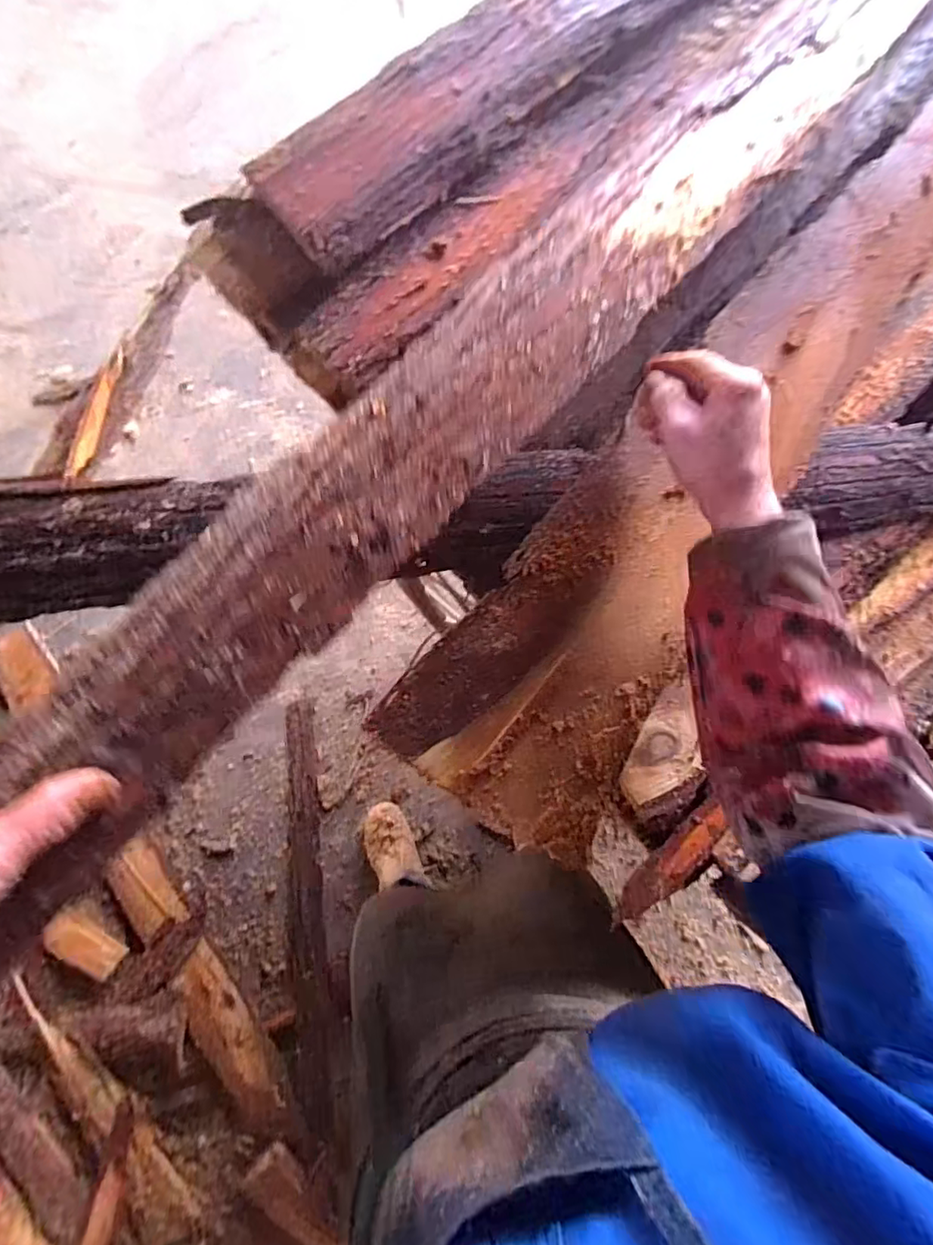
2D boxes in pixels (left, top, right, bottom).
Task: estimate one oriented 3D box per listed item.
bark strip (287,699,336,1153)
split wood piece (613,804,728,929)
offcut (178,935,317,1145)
[{"bbox_3d":[-0.340,0.609,1.215,0.076,0.031,0.859,-5,78,-5],"label":"bark strip"},{"bbox_3d":[0.193,0.234,0.534,0.137,0.024,0.043,-36,86,-10],"label":"split wood piece"},{"bbox_3d":[-0.460,0.864,1.157,0.108,0.037,0.429,-32,86,-10],"label":"offcut"}]

